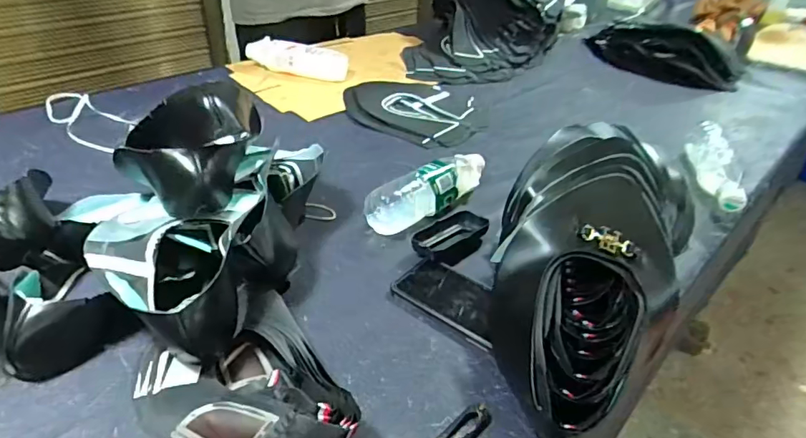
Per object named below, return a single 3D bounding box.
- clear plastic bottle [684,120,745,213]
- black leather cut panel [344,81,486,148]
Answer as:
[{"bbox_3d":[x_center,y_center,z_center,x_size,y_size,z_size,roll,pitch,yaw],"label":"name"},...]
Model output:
[{"bbox_3d":[0.499,-0.090,0.804,0.052,0.054,0.240,13,36,13],"label":"clear plastic bottle"},{"bbox_3d":[0.027,-0.231,1.028,0.299,0.015,0.252,24,40,27],"label":"black leather cut panel"}]

